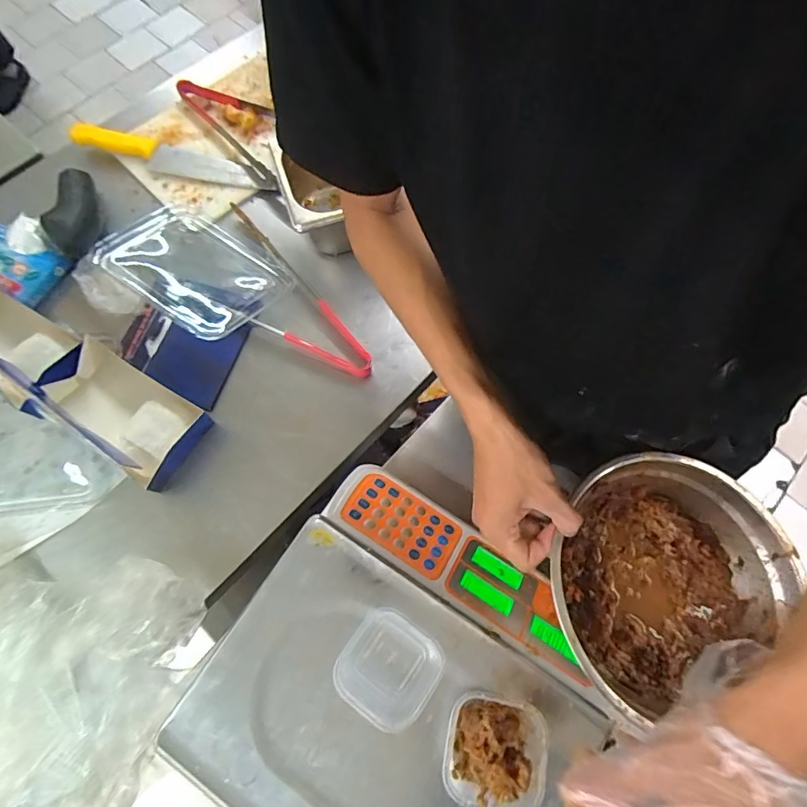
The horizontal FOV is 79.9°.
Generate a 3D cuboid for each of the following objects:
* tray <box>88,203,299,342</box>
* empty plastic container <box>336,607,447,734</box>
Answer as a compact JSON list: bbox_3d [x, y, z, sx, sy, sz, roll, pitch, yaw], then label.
[{"bbox_3d":[-0.295,-0.194,0.669,0.242,0.047,0.160,35,74,11],"label":"tray"},{"bbox_3d":[-0.012,0.226,0.415,0.080,0.035,0.076,36,74,11],"label":"empty plastic container"}]

